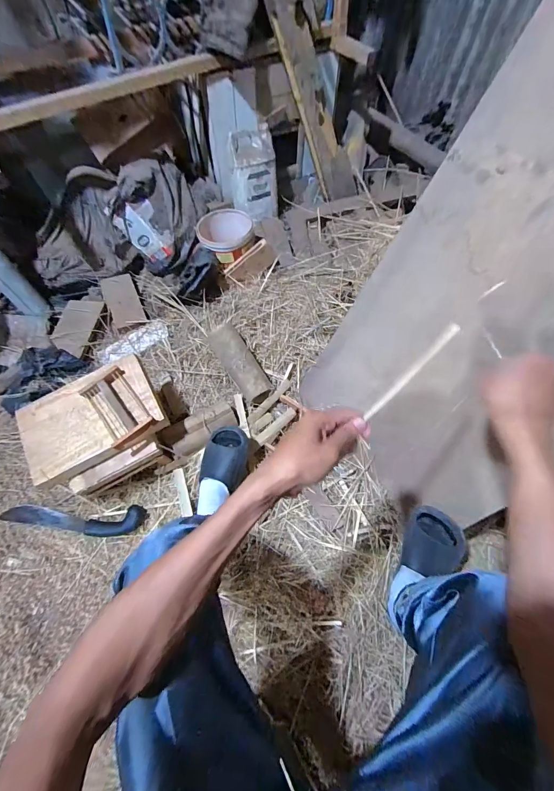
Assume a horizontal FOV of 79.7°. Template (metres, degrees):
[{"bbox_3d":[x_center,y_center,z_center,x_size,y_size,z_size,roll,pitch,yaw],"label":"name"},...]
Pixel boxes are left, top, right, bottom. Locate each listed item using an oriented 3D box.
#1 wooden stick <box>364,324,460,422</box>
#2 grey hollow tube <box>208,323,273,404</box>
[{"bbox_3d":[0.148,-0.025,0.365,0.137,0.012,0.011,-47,68,2],"label":"wooden stick"},{"bbox_3d":[-0.105,-0.091,0.940,0.082,0.077,0.252,-32,79,-14],"label":"grey hollow tube"}]

